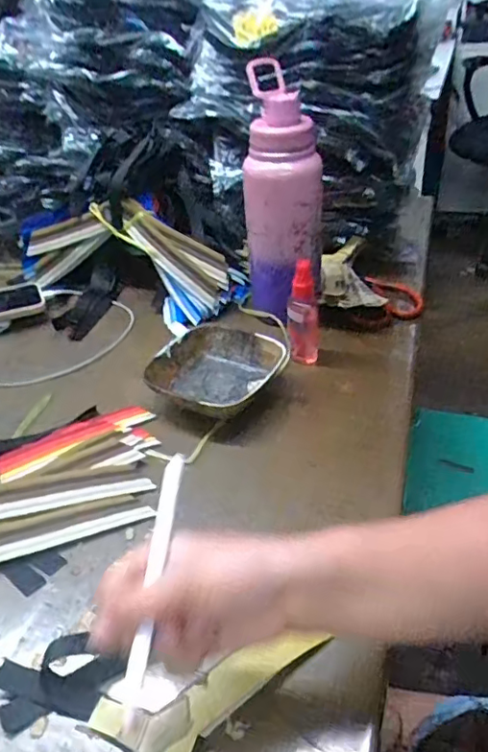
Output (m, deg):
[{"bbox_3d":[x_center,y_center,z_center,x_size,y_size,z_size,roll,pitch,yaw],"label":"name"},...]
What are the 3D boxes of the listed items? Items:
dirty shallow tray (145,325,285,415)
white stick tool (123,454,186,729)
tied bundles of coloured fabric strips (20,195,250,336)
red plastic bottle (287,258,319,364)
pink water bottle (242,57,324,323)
[{"bbox_3d":[-0.032,-0.001,0.599,0.122,0.040,0.127,20,44,29],"label":"dirty shallow tray"},{"bbox_3d":[-0.047,0.099,0.298,0.011,0.010,0.146,-1,44,6],"label":"white stick tool"},{"bbox_3d":[-0.166,-0.180,0.789,0.342,0.120,0.147,21,44,31],"label":"tied bundles of coloured fabric strips"},{"bbox_3d":[0.065,-0.071,0.617,0.032,0.118,0.029,1,37,8],"label":"red plastic bottle"},{"bbox_3d":[0.044,-0.209,0.660,0.085,0.258,0.101,-4,37,2],"label":"pink water bottle"}]

